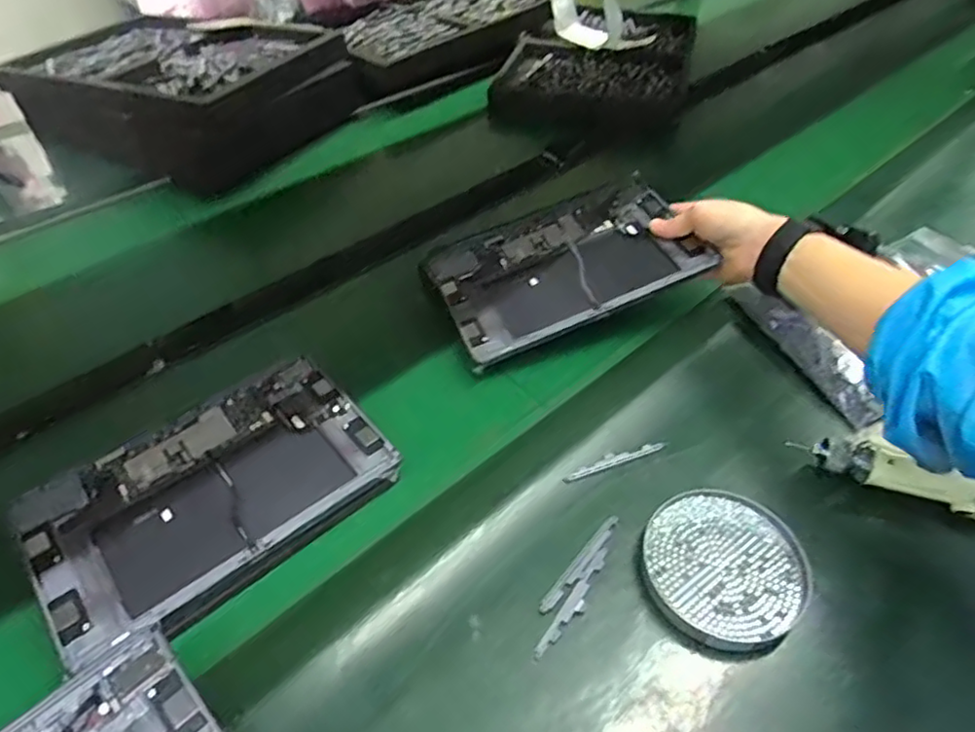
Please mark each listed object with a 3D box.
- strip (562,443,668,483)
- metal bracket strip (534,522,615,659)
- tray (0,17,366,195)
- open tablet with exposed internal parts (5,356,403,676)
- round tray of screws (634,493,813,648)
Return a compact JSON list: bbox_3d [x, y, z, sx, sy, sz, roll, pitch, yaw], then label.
[{"bbox_3d":[0.107,0.078,0.532,0.094,0.004,0.014,-15,48,-13],"label":"strip"},{"bbox_3d":[0.069,0.145,0.471,0.011,0.004,0.092,31,54,27],"label":"metal bracket strip"},{"bbox_3d":[-0.460,-0.420,0.982,0.453,0.134,0.329,22,50,21],"label":"tray"},{"bbox_3d":[-0.213,0.095,0.495,0.249,0.009,0.170,-33,55,-28],"label":"open tablet with exposed internal parts"},{"bbox_3d":[0.172,0.150,0.468,0.115,0.029,0.112,-1,46,1],"label":"round tray of screws"}]

